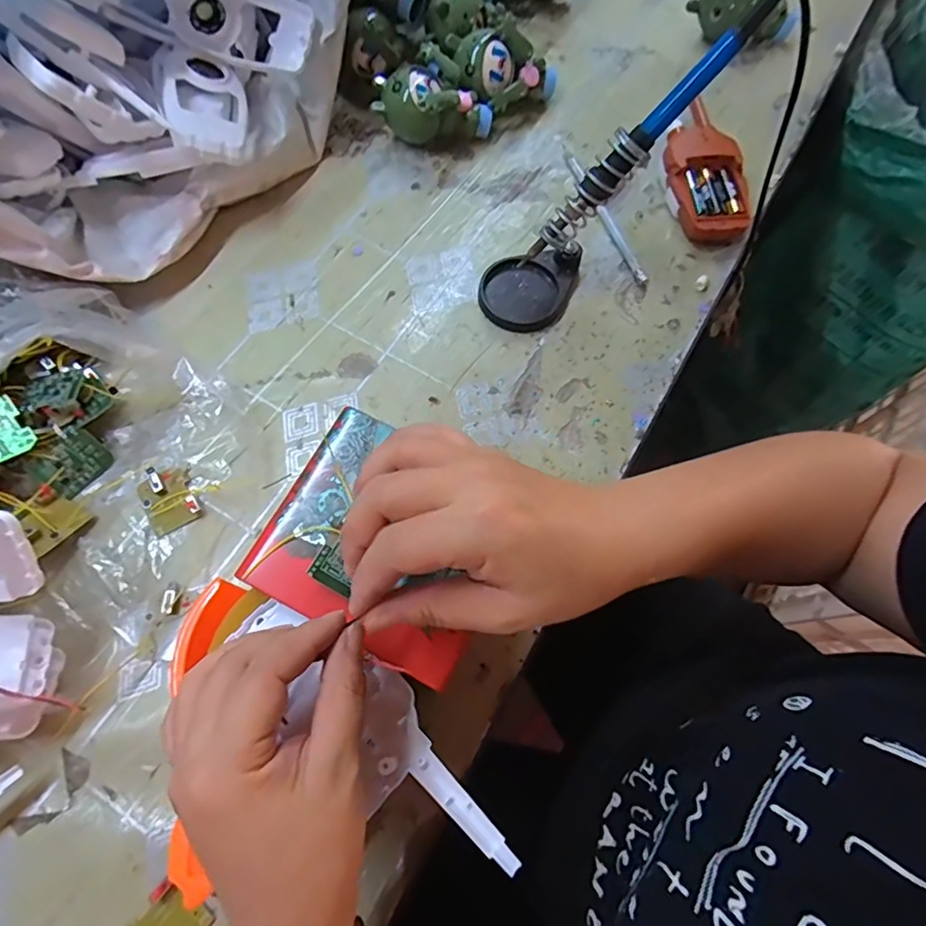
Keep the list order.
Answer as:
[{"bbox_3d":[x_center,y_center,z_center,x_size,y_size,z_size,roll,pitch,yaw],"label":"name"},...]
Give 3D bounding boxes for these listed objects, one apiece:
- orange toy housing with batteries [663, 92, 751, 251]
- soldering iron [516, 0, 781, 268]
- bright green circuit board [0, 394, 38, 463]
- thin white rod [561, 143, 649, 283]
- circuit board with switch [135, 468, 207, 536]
[{"bbox_3d":[0.207,-0.256,0.479,0.059,0.036,0.140,-3,69,-3],"label":"orange toy housing with batteries"},{"bbox_3d":[0.112,-0.206,0.357,0.014,0.204,0.017,-4,61,-50],"label":"soldering iron"},{"bbox_3d":[-0.298,-0.022,0.348,0.031,0.008,0.041,-33,88,-31],"label":"bright green circuit board"},{"bbox_3d":[0.119,-0.219,0.471,0.010,0.008,0.162,-18,71,-9],"label":"thin white rod"},{"bbox_3d":[-0.199,0.022,0.369,0.034,0.008,0.045,-25,72,-11],"label":"circuit board with switch"}]

